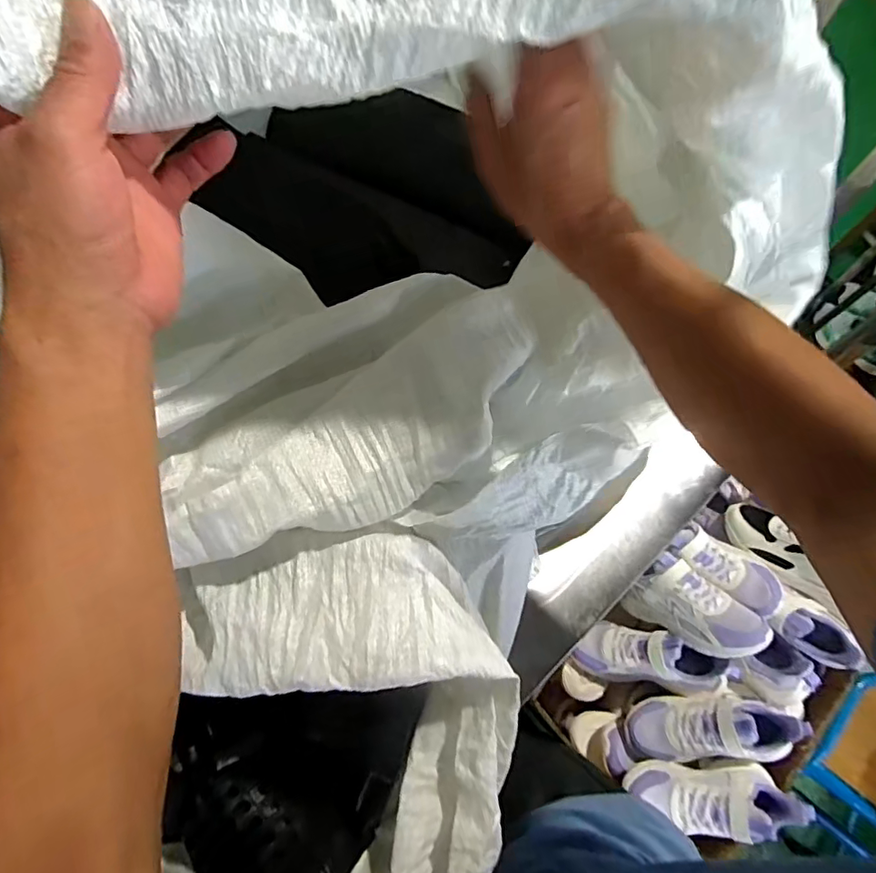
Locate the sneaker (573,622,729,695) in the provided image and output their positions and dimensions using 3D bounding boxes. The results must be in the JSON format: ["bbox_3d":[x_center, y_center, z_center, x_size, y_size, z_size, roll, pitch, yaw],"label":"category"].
[{"bbox_3d":[0.346,0.368,0.860,0.231,0.112,0.090,0,68,28],"label":"sneaker"}]

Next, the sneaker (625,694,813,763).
[{"bbox_3d":[0.420,0.449,0.796,0.245,0.125,0.092,-13,69,22],"label":"sneaker"}]

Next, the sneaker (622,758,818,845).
[{"bbox_3d":[0.407,0.515,0.743,0.245,0.109,0.093,1,71,1],"label":"sneaker"}]

